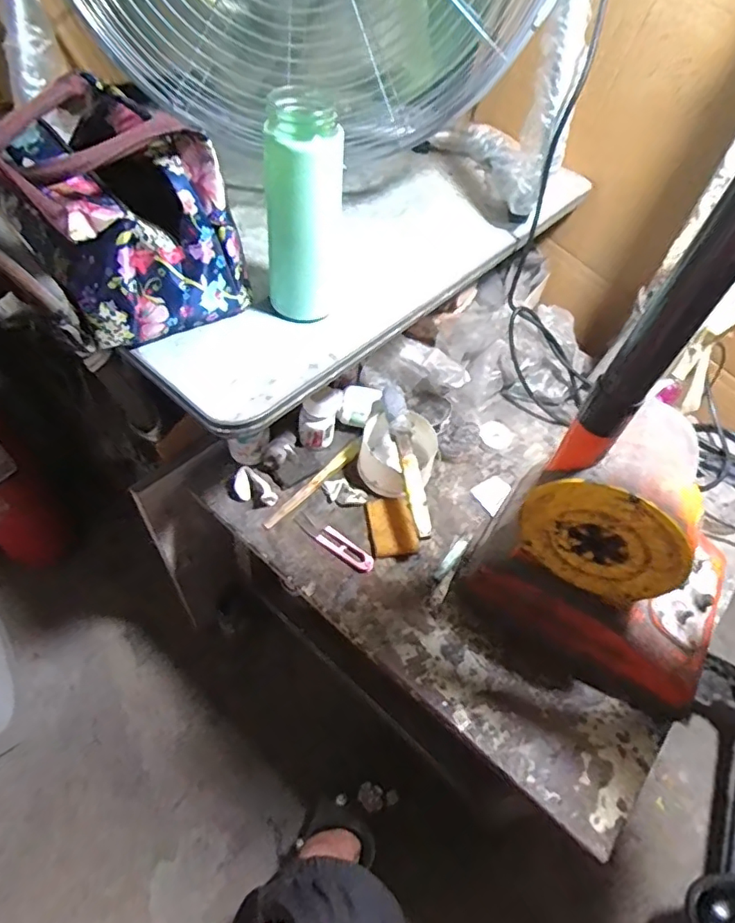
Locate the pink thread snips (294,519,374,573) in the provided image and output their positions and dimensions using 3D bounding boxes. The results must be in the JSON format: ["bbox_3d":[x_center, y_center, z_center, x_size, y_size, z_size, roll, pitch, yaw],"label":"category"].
[{"bbox_3d":[-0.034,0.087,0.591,0.098,0.011,0.024,35,58,18],"label":"pink thread snips"}]

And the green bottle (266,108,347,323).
[{"bbox_3d":[-0.055,-0.209,0.478,0.066,0.174,0.055,1,54,-5],"label":"green bottle"}]

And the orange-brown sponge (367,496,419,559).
[{"bbox_3d":[0.027,0.073,0.615,0.052,0.011,0.068,-7,55,-11],"label":"orange-brown sponge"}]

